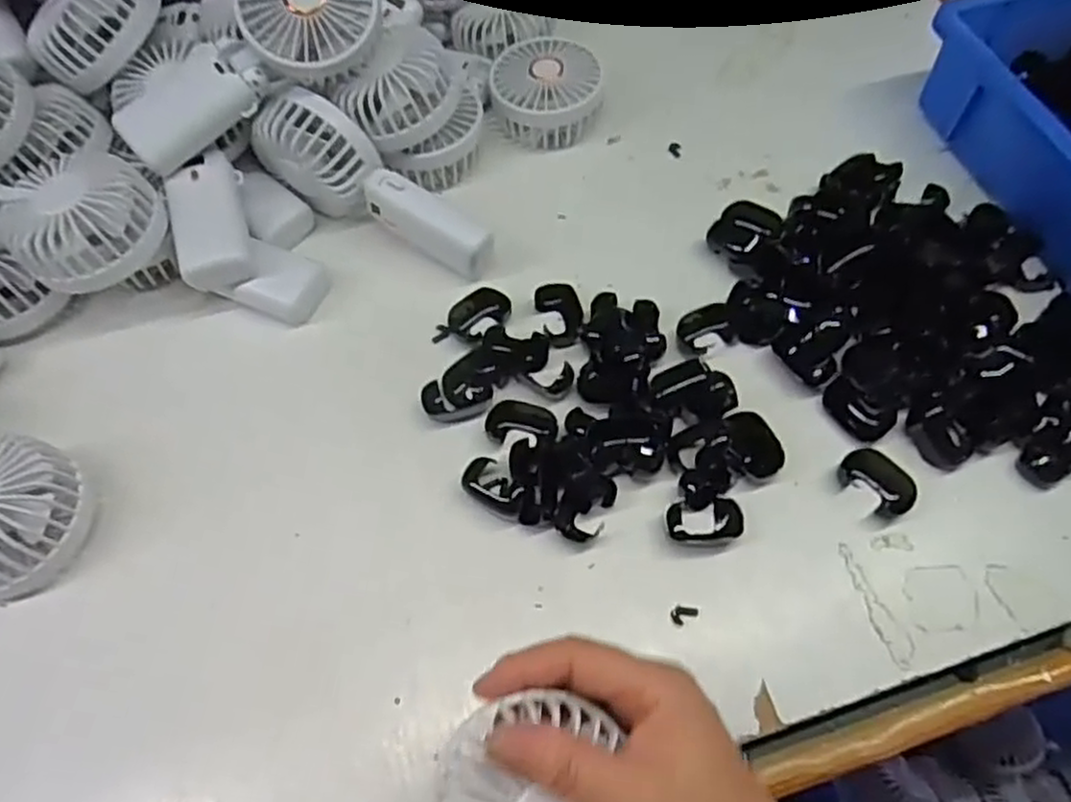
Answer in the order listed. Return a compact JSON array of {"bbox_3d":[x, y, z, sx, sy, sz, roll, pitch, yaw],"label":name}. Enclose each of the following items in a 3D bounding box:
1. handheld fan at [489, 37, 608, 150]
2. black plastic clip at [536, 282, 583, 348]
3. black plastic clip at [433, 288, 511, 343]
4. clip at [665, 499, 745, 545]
[{"bbox_3d":[0.008,-0.236,0.557,0.082,0.044,0.079,-3,61,-1],"label":"handheld fan"},{"bbox_3d":[0.016,-0.055,0.478,0.029,0.016,0.041,-5,61,-2],"label":"black plastic clip"},{"bbox_3d":[-0.042,-0.054,0.482,0.050,0.014,0.029,-34,66,-17],"label":"black plastic clip"},{"bbox_3d":[0.095,0.067,0.409,0.043,0.010,0.025,-5,61,-2],"label":"clip"}]

